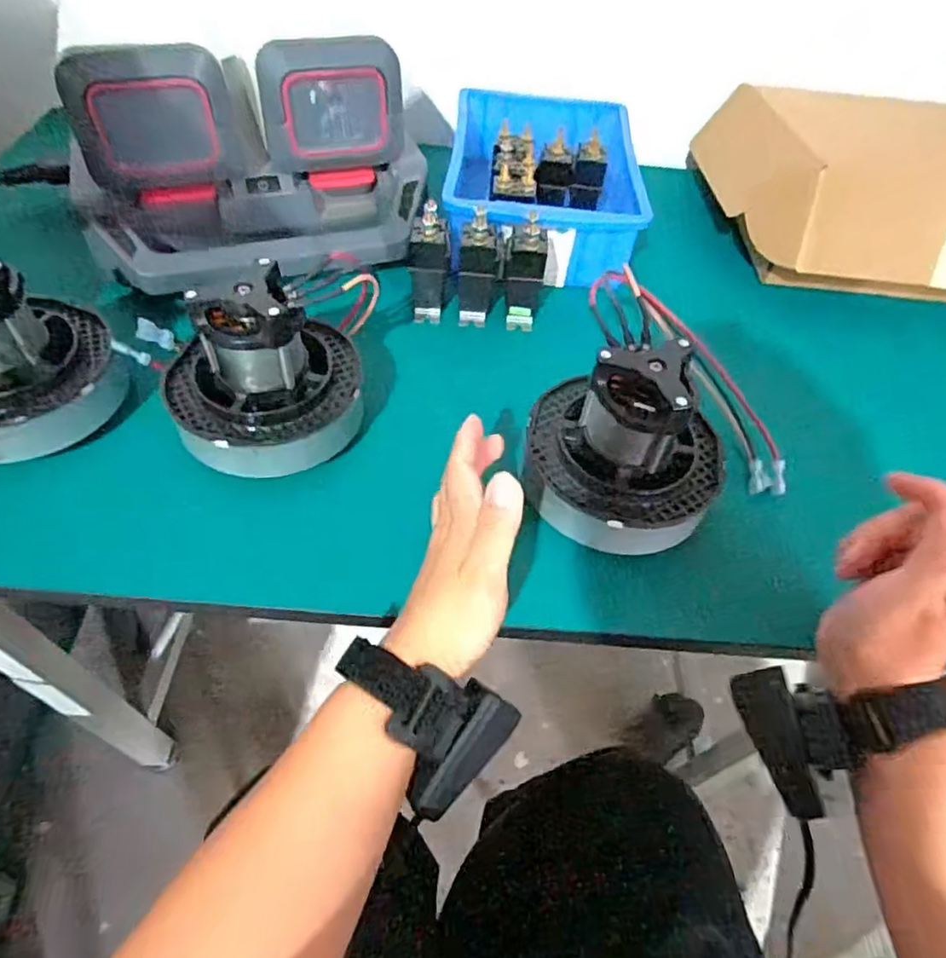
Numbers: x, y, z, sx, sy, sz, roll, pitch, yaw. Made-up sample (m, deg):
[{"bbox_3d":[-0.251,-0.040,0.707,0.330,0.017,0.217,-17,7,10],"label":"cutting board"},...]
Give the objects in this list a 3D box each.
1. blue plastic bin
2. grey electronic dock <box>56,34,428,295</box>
[{"bbox_3d":[0.067,-0.288,0.600,0.173,0.077,0.258,5,51,-1],"label":"blue plastic bin"},{"bbox_3d":[-0.169,-0.240,0.487,0.269,0.156,0.089,-11,53,-13],"label":"grey electronic dock"}]

